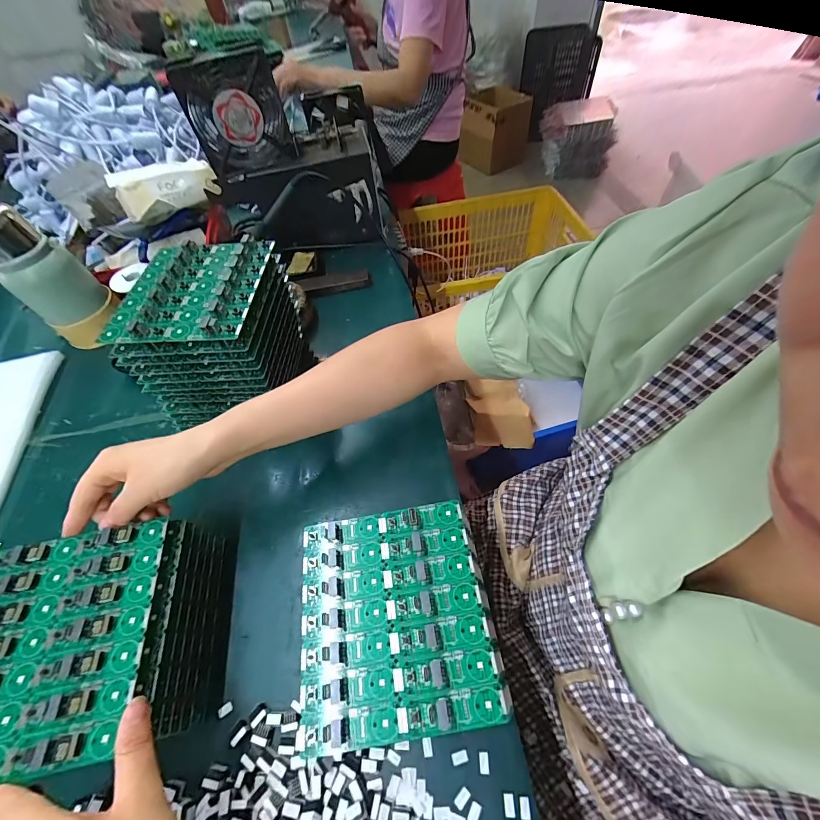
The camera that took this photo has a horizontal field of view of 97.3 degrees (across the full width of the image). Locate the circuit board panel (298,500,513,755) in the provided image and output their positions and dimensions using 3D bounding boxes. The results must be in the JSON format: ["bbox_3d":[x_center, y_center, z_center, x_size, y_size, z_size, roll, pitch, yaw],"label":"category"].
[{"bbox_3d":[-0.013,0.150,0.273,0.137,0.008,0.146,-9,56,-1],"label":"circuit board panel"}]

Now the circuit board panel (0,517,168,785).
[{"bbox_3d":[-0.253,0.160,0.253,0.128,0.013,0.145,-10,56,-2],"label":"circuit board panel"}]

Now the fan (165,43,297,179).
[{"bbox_3d":[-0.224,-0.377,0.463,0.122,0.119,0.037,-3,56,3],"label":"fan"}]

